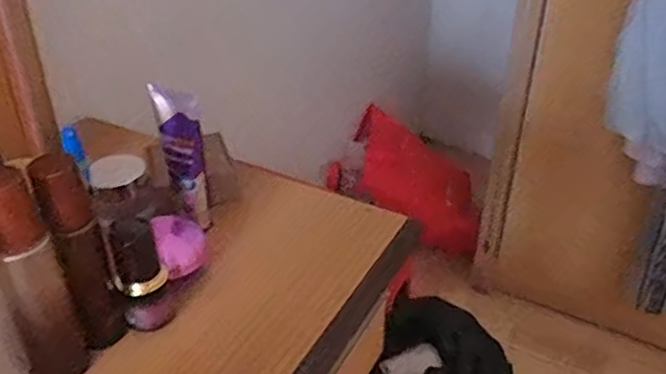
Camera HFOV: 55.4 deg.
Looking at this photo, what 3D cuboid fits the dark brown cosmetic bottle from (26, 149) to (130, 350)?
[{"bbox_3d":[-0.198,0.053,0.500,0.037,0.169,0.033,-23,41,-30],"label":"dark brown cosmetic bottle"}]

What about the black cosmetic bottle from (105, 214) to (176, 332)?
[{"bbox_3d":[-0.165,0.076,0.545,0.041,0.103,0.034,-11,36,-15],"label":"black cosmetic bottle"}]

